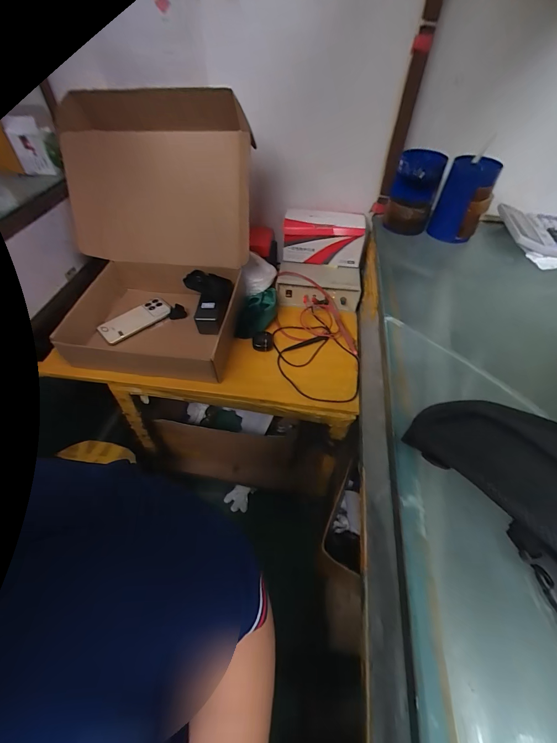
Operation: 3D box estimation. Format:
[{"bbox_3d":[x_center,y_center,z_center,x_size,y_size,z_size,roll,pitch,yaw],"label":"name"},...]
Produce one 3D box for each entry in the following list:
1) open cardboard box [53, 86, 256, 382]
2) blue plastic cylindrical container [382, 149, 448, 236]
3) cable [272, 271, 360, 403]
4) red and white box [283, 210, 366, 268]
[{"bbox_3d":[-0.284,-0.269,0.649,0.424,0.418,0.443,9,50,7],"label":"open cardboard box"},{"bbox_3d":[0.268,-0.355,0.642,0.085,0.129,0.072,13,50,11],"label":"blue plastic cylindrical container"},{"bbox_3d":[0.082,-0.086,0.684,0.180,0.080,0.309,2,49,1],"label":"cable"},{"bbox_3d":[0.107,-0.324,0.774,0.184,0.098,0.086,6,49,4],"label":"red and white box"}]

